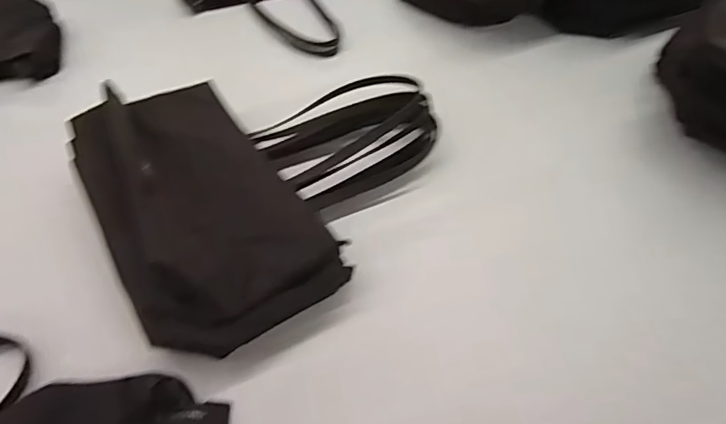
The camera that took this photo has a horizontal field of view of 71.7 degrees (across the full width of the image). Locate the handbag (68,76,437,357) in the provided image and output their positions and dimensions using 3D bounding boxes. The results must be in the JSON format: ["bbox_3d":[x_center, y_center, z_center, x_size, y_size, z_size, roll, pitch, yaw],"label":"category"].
[{"bbox_3d":[-0.112,-0.087,0.691,0.485,0.144,0.408,-26,54,-22],"label":"handbag"}]

